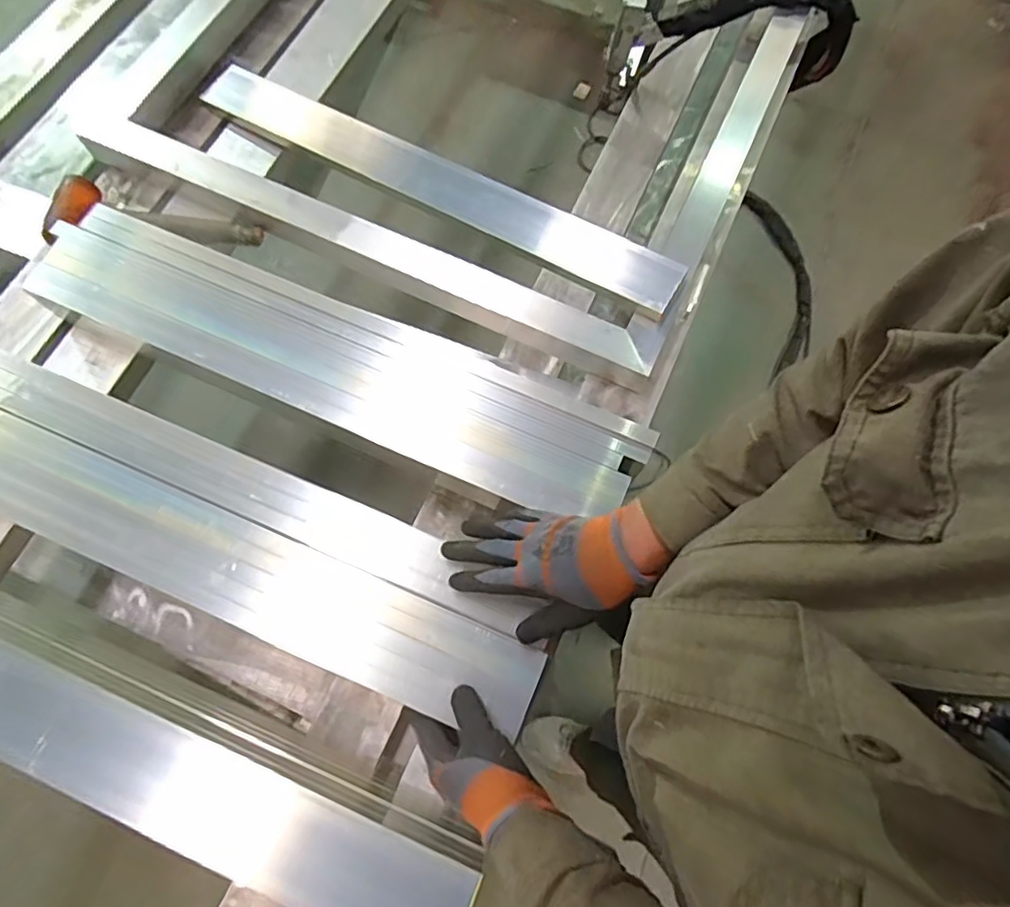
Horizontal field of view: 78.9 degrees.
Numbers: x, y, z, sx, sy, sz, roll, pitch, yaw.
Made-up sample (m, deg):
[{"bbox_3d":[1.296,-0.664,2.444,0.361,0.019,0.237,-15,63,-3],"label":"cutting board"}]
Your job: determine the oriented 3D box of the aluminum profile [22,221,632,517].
[{"bbox_3d":[-0.228,-0.095,0.723,0.754,0.024,0.095,24,73,7],"label":"aluminum profile"}]

